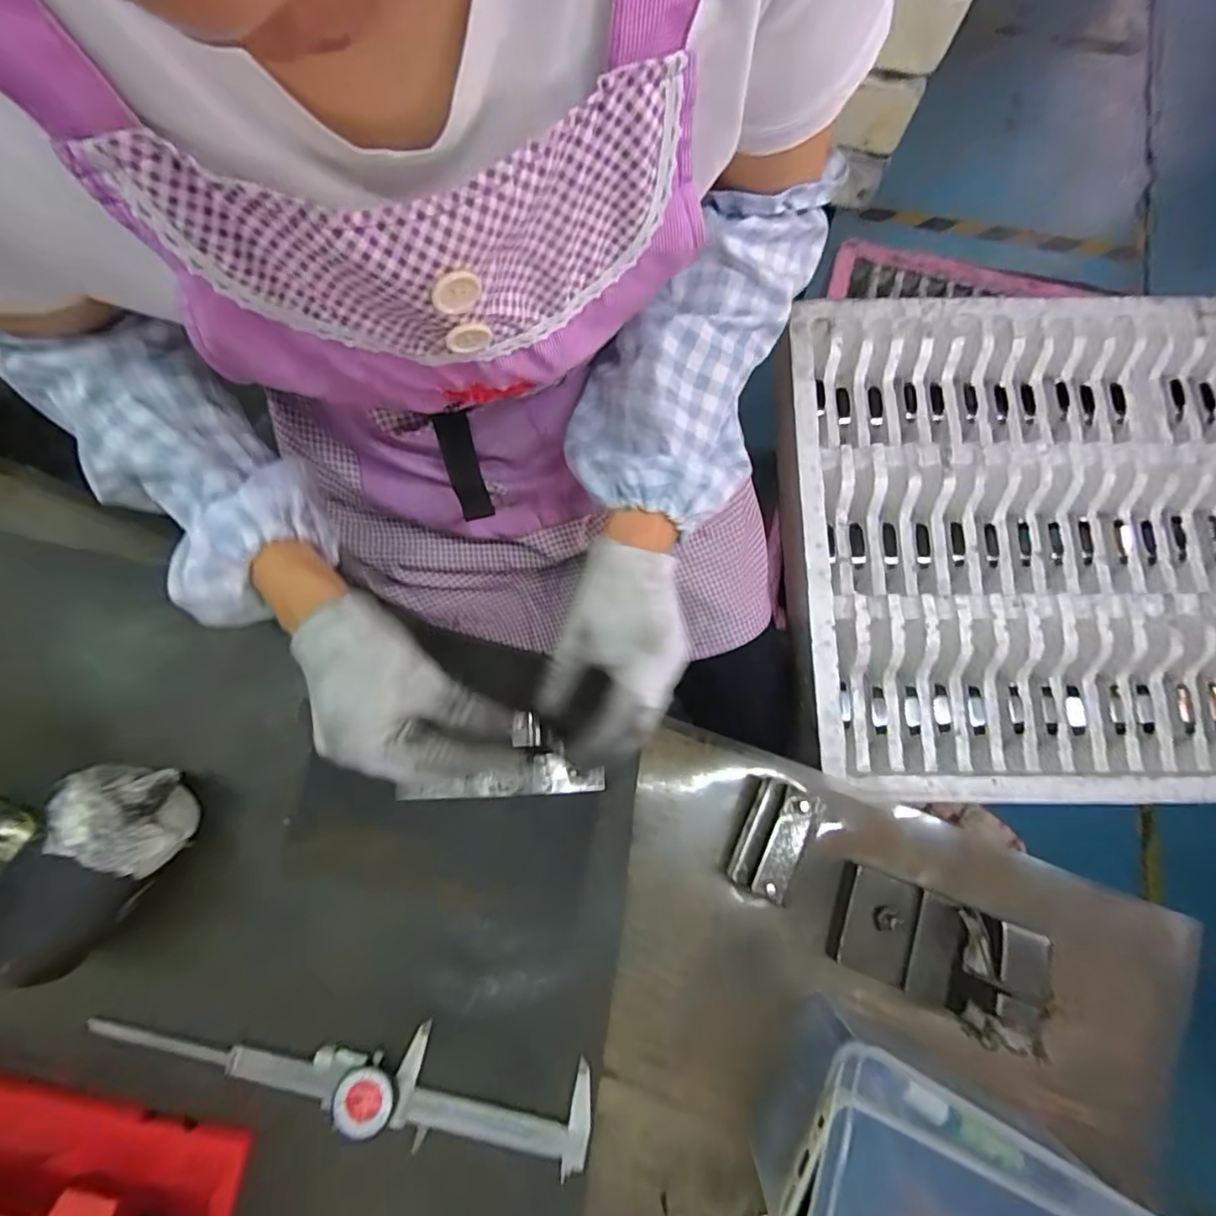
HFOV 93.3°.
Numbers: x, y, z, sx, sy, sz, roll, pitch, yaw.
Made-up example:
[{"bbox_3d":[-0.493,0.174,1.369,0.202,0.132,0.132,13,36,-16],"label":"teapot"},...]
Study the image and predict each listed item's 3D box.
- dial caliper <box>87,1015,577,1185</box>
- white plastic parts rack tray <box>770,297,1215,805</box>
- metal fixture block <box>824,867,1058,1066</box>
[{"bbox_3d":[-0.165,0.291,0.361,0.312,0.013,0.059,12,75,2],"label":"dial caliper"},{"bbox_3d":[0.475,-0.082,0.622,0.579,0.063,0.549,0,75,-1],"label":"white plastic parts rack tray"},{"bbox_3d":[0.197,0.209,0.354,0.092,0.078,0.062,20,76,4],"label":"metal fixture block"}]

